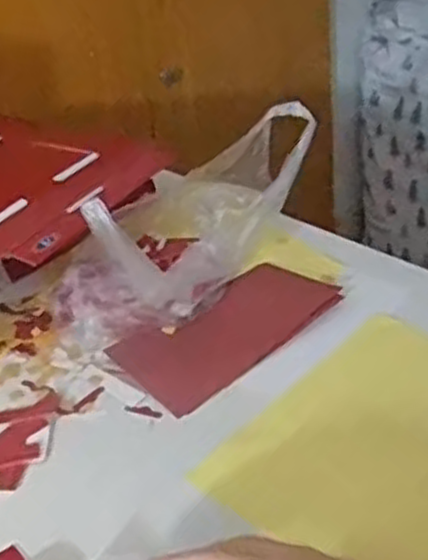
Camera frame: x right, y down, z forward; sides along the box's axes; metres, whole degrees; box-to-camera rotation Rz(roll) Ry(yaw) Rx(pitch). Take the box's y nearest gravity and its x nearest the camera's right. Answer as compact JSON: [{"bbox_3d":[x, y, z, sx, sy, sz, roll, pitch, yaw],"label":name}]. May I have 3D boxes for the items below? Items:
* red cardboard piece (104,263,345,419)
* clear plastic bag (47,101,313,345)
[{"bbox_3d":[0.016,0.037,0.632,0.181,0.009,0.096,-28,38,-30],"label":"red cardboard piece"},{"bbox_3d":[-0.043,-0.053,0.664,0.162,0.129,0.214,24,44,39],"label":"clear plastic bag"}]

